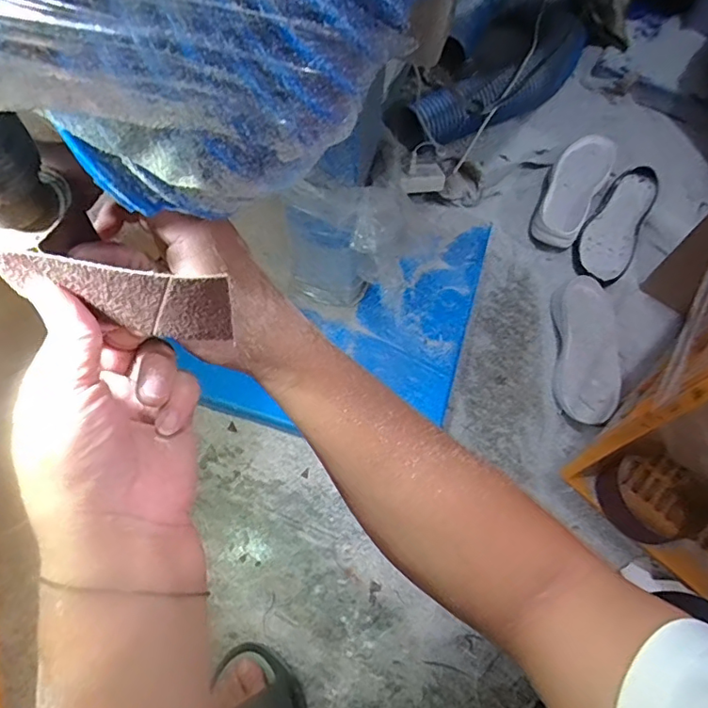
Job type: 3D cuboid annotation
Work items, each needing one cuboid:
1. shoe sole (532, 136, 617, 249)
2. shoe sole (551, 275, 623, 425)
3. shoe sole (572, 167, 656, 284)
[{"bbox_3d":[0.434,-0.330,1.072,0.107,0.063,0.265,31,67,11],"label":"shoe sole"},{"bbox_3d":[0.403,-0.007,0.933,0.111,0.039,0.272,6,65,0],"label":"shoe sole"},{"bbox_3d":[0.515,-0.251,1.046,0.106,0.035,0.305,34,68,13],"label":"shoe sole"}]

